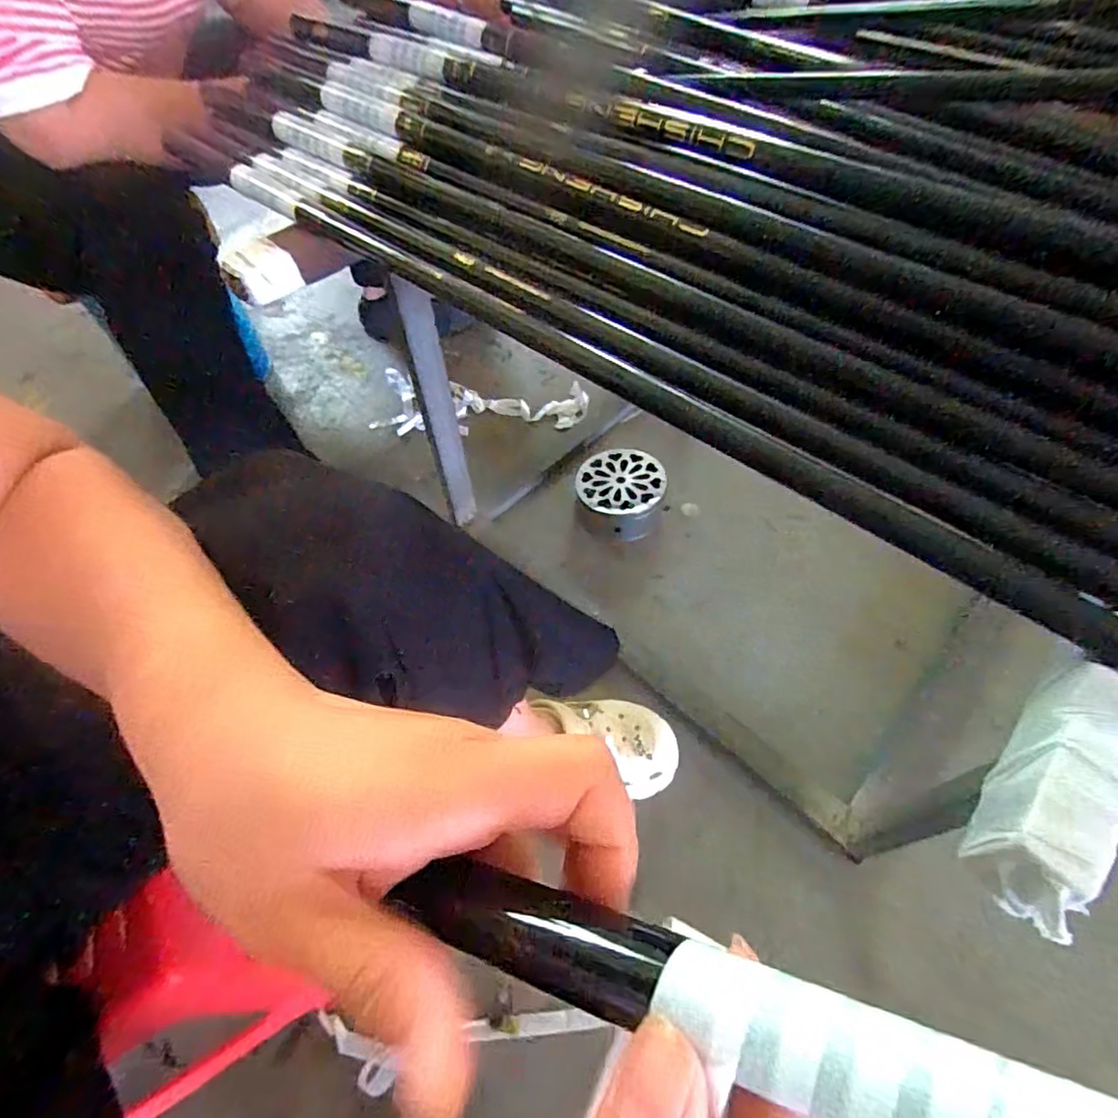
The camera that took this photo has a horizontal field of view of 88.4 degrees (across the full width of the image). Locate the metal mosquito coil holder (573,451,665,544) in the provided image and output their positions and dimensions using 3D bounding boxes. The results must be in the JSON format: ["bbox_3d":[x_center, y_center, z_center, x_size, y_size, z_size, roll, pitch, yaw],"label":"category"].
[{"bbox_3d":[0.093,-0.101,0.897,0.138,0.058,0.136,4,56,5],"label":"metal mosquito coil holder"}]

